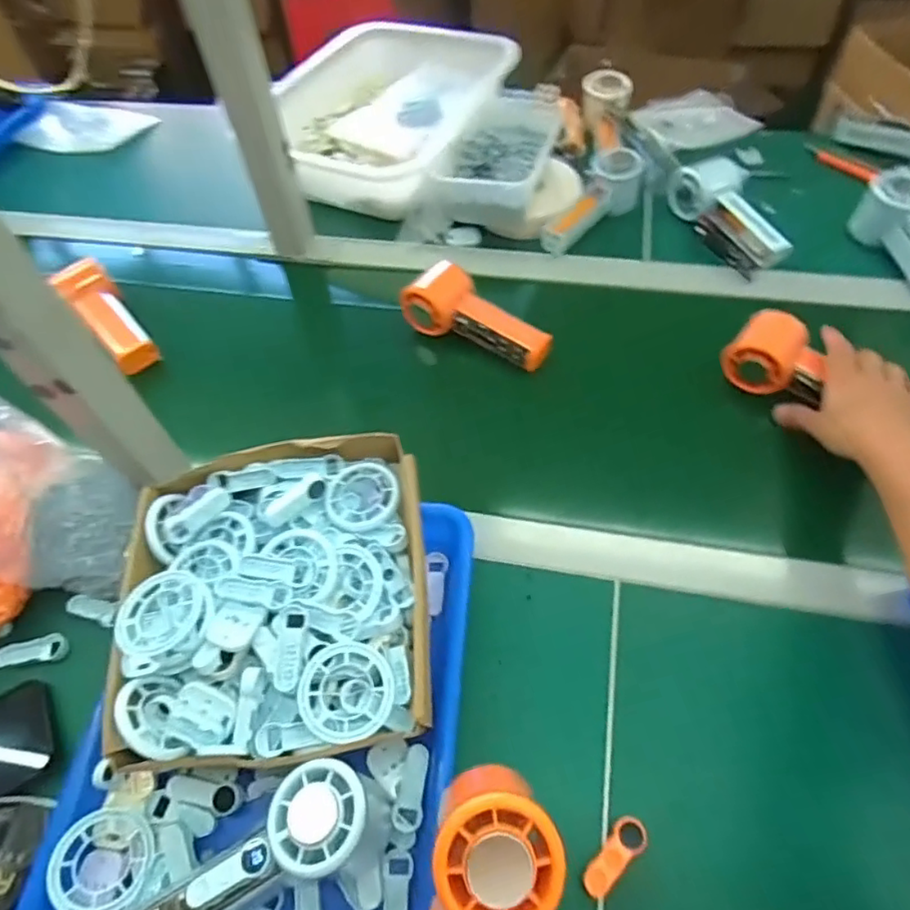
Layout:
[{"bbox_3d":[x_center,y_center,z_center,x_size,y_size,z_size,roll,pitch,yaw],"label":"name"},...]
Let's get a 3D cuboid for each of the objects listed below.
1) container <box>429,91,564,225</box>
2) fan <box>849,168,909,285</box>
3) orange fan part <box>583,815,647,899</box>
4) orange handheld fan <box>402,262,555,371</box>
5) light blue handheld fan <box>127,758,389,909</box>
[{"bbox_3d":[0.059,-0.348,0.718,0.110,0.063,0.182,17,60,14],"label":"container"},{"bbox_3d":[0.473,-0.226,0.628,0.057,0.058,0.143,-1,57,3],"label":"fan"},{"bbox_3d":[0.102,0.255,0.380,0.020,0.007,0.051,37,66,24],"label":"orange fan part"},{"bbox_3d":[0.026,-0.140,0.620,0.155,0.053,0.054,29,62,5],"label":"orange handheld fan"},{"bbox_3d":[-0.119,0.238,0.356,0.163,0.041,0.058,-29,59,1],"label":"light blue handheld fan"}]

